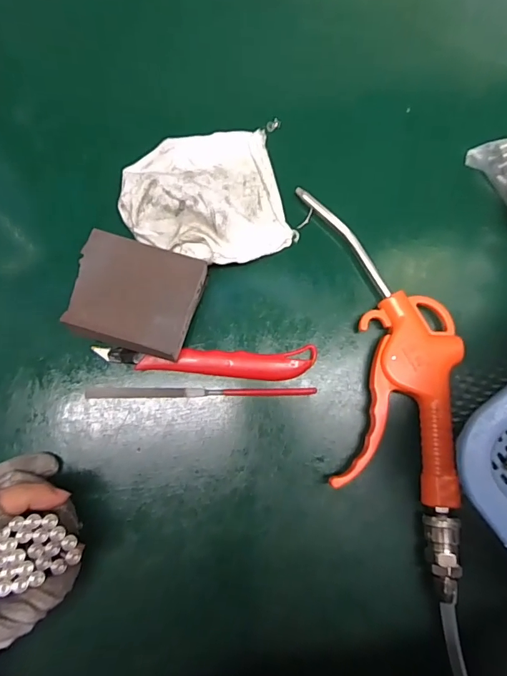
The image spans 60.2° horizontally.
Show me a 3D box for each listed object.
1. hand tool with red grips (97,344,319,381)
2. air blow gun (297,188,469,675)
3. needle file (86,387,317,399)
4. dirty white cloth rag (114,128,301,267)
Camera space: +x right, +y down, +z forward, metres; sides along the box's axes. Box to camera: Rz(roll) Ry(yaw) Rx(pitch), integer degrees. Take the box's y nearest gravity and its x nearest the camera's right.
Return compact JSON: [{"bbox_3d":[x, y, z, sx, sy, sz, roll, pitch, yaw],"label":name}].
[{"bbox_3d":[-0.032,0.018,0.300,0.148,0.010,0.024,-1,82,1],"label":"hand tool with red grips"},{"bbox_3d":[0.095,0.051,0.291,0.090,0.022,0.308,-5,82,0],"label":"air blow gun"},{"bbox_3d":[-0.037,0.038,0.306,0.159,0.005,0.007,-1,82,1],"label":"needle file"},{"bbox_3d":[-0.035,-0.099,0.313,0.109,0.026,0.101,-19,82,-2],"label":"dirty white cloth rag"}]

